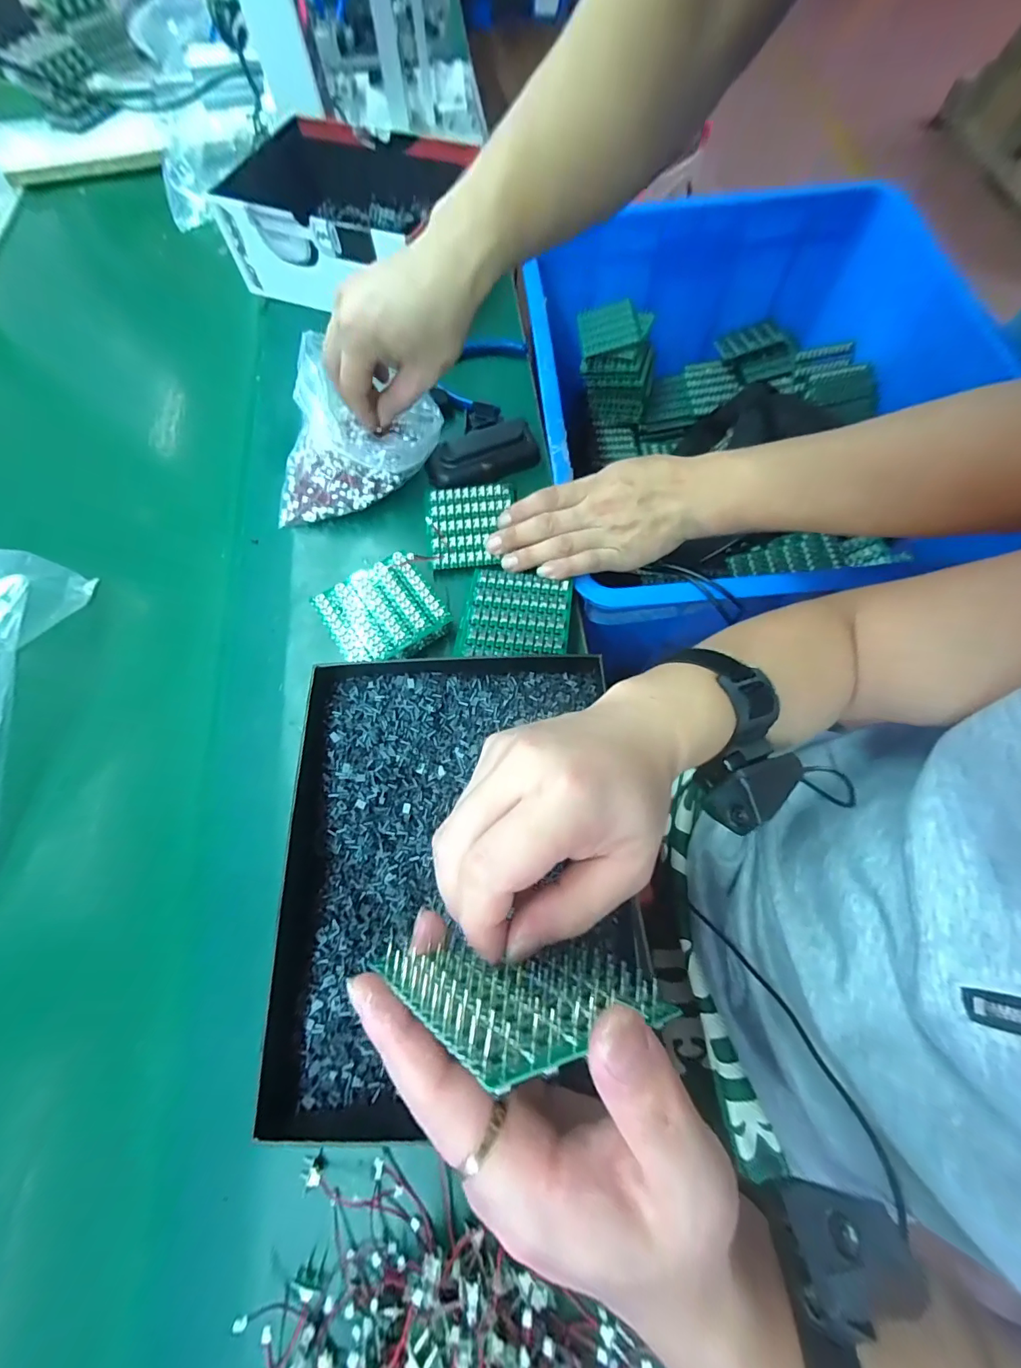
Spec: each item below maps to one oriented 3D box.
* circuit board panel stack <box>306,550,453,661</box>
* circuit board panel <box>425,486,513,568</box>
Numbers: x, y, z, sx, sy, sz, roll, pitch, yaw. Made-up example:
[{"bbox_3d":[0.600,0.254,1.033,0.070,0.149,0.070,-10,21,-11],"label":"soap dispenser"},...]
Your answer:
[{"bbox_3d":[-0.103,-0.058,0.375,0.087,0.019,0.083,-29,72,-10],"label":"circuit board panel stack"},{"bbox_3d":[-0.036,-0.145,0.413,0.075,0.006,0.087,-2,69,1],"label":"circuit board panel"}]

